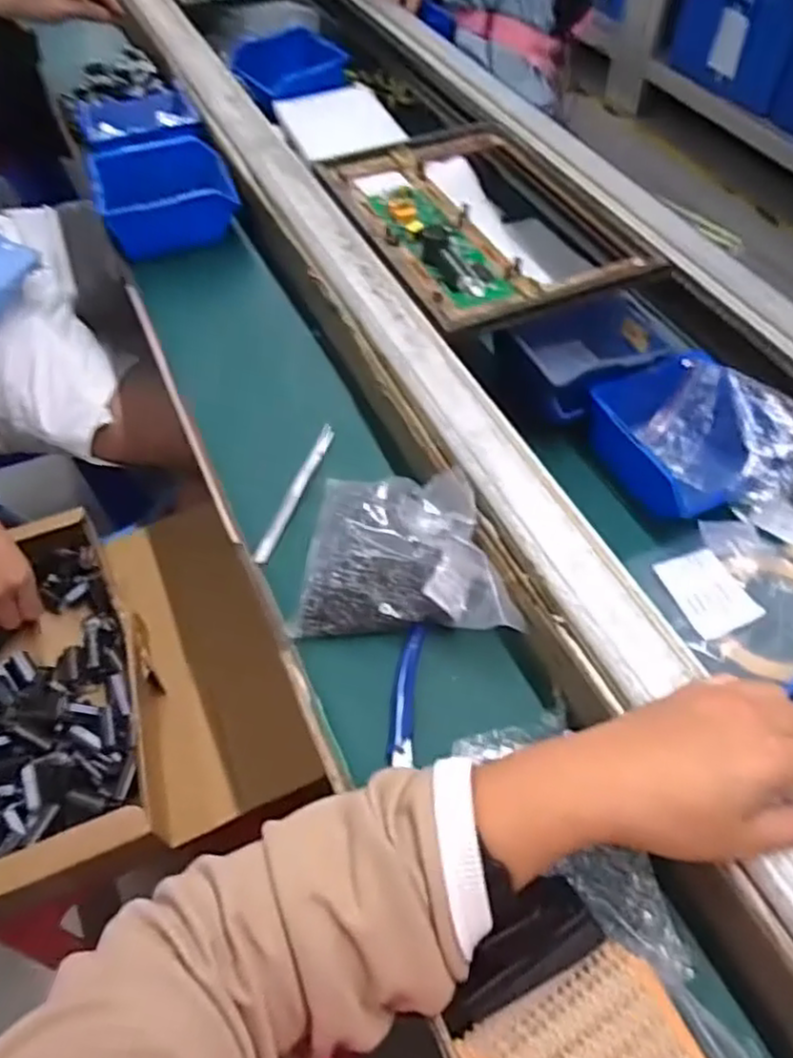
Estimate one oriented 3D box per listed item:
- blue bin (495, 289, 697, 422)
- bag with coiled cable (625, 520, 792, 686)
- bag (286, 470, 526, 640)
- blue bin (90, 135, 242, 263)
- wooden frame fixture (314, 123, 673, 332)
[{"bbox_3d":[0.164,-0.149,0.617,0.132,0.073,0.095,-25,59,-16],"label":"blue bin"},{"bbox_3d":[0.252,0.049,0.516,0.118,0.028,0.131,-26,59,-17],"label":"bag with coiled cable"},{"bbox_3d":[0.009,0.016,0.455,0.136,0.056,0.103,6,56,4],"label":"bag"},{"bbox_3d":[-0.233,-0.339,0.723,0.129,0.067,0.109,-17,57,-12],"label":"blue bin"},{"bbox_3d":[0.077,-0.294,0.662,0.227,0.035,0.335,-20,58,-13],"label":"wooden frame fixture"}]

